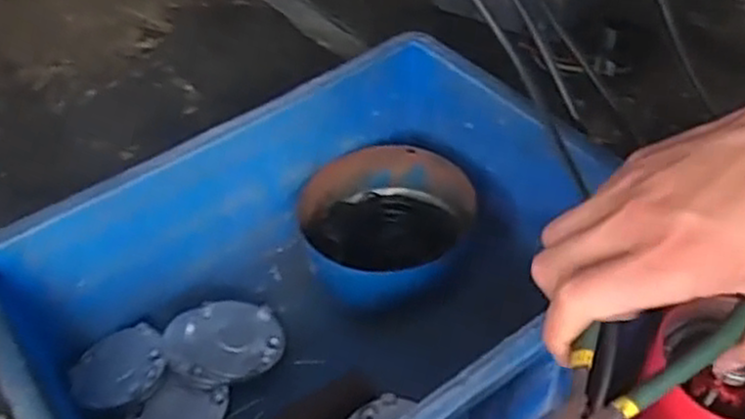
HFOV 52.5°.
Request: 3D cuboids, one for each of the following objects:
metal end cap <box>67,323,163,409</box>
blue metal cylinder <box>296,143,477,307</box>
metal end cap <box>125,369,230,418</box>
[{"bbox_3d":[-0.192,0.118,0.577,0.071,0.015,0.072,-2,45,2],"label":"metal end cap"},{"bbox_3d":[0.003,0.012,0.636,0.136,0.055,0.148,16,49,19],"label":"blue metal cylinder"},{"bbox_3d":[-0.143,0.149,0.553,0.063,0.009,0.059,-2,45,2],"label":"metal end cap"}]

